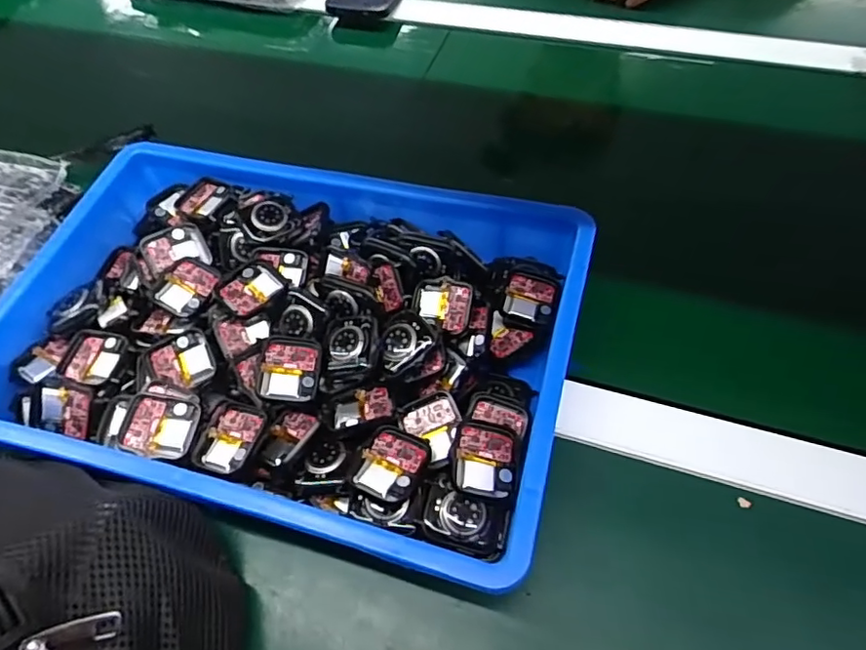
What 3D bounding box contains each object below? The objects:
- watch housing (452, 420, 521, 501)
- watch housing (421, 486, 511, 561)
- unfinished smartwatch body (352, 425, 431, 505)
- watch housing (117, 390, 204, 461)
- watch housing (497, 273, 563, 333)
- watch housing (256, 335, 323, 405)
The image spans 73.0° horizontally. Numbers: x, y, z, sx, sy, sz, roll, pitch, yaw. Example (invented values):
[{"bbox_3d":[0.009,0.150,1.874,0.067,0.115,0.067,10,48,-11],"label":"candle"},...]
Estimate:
[{"bbox_3d":[0.029,0.073,0.323,0.035,0.011,0.044,13,59,-7],"label":"watch housing"},{"bbox_3d":[0.017,0.106,0.313,0.044,0.016,0.028,8,58,10],"label":"watch housing"},{"bbox_3d":[-0.023,0.075,0.325,0.036,0.008,0.042,20,60,17],"label":"unfinished smartwatch body"},{"bbox_3d":[-0.162,0.060,0.348,0.041,0.010,0.037,6,57,8],"label":"watch housing"},{"bbox_3d":[0.066,-0.017,0.394,0.036,0.012,0.045,12,58,12],"label":"watch housing"},{"bbox_3d":[-0.088,0.027,0.362,0.036,0.011,0.042,2,57,6],"label":"watch housing"}]

